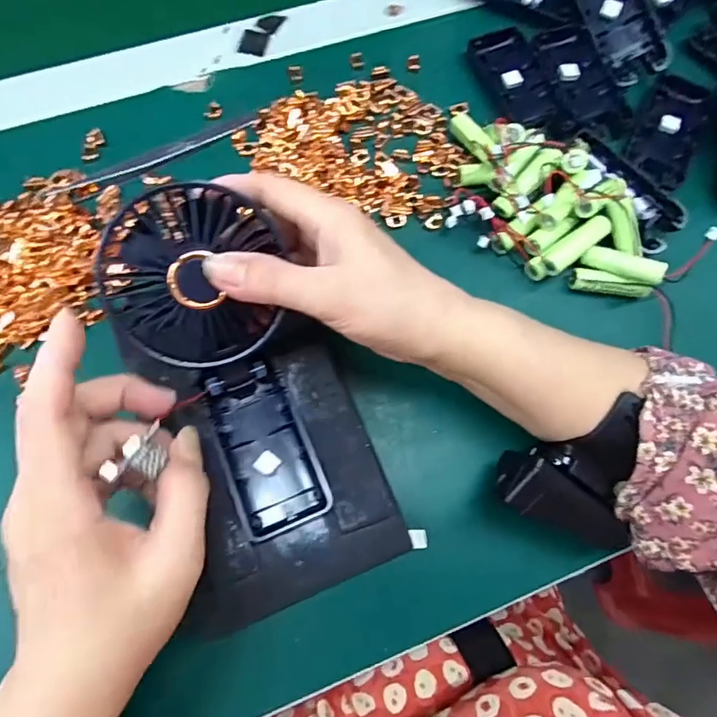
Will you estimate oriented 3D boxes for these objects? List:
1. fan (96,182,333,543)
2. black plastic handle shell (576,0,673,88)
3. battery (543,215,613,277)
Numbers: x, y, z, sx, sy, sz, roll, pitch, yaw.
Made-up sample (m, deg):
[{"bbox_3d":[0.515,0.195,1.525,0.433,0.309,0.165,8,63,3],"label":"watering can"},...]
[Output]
[{"bbox_3d":[-0.064,0.002,0.260,0.084,0.042,0.172,-22,101,-10],"label":"fan"},{"bbox_3d":[0.192,-0.251,0.370,0.044,0.021,0.096,-22,86,-10],"label":"black plastic handle shell"},{"bbox_3d":[0.142,-0.074,0.326,0.051,0.013,0.014,-37,78,-11],"label":"battery"}]

